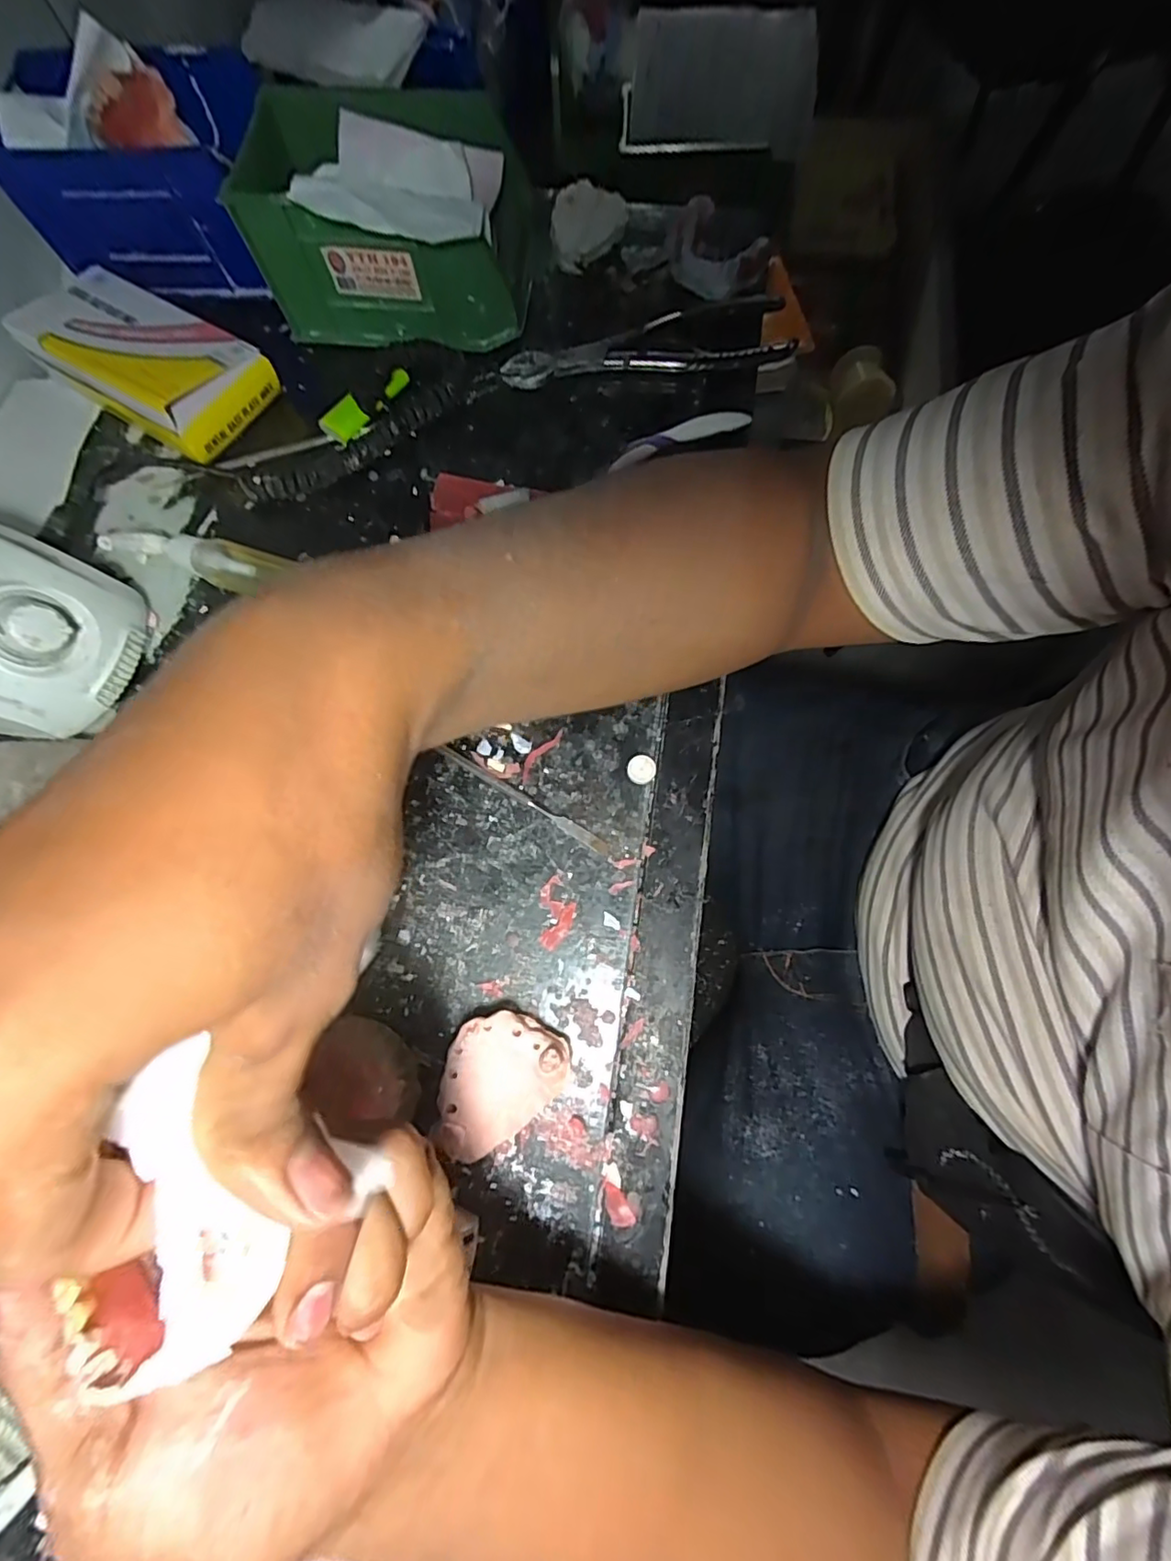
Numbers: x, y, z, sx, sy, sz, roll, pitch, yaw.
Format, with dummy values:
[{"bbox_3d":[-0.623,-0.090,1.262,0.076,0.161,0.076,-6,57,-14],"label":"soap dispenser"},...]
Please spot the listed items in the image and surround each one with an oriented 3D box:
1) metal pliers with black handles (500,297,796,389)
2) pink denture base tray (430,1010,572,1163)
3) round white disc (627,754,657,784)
[{"bbox_3d":[0.041,-0.305,0.404,0.196,0.018,0.057,-4,75,0],"label":"metal pliers with black handles"},{"bbox_3d":[-0.044,0.146,0.280,0.052,0.024,0.066,34,78,9],"label":"pink denture base tray"},{"bbox_3d":[0.031,-0.005,0.324,0.016,0.010,0.016,0,75,1],"label":"round white disc"}]

